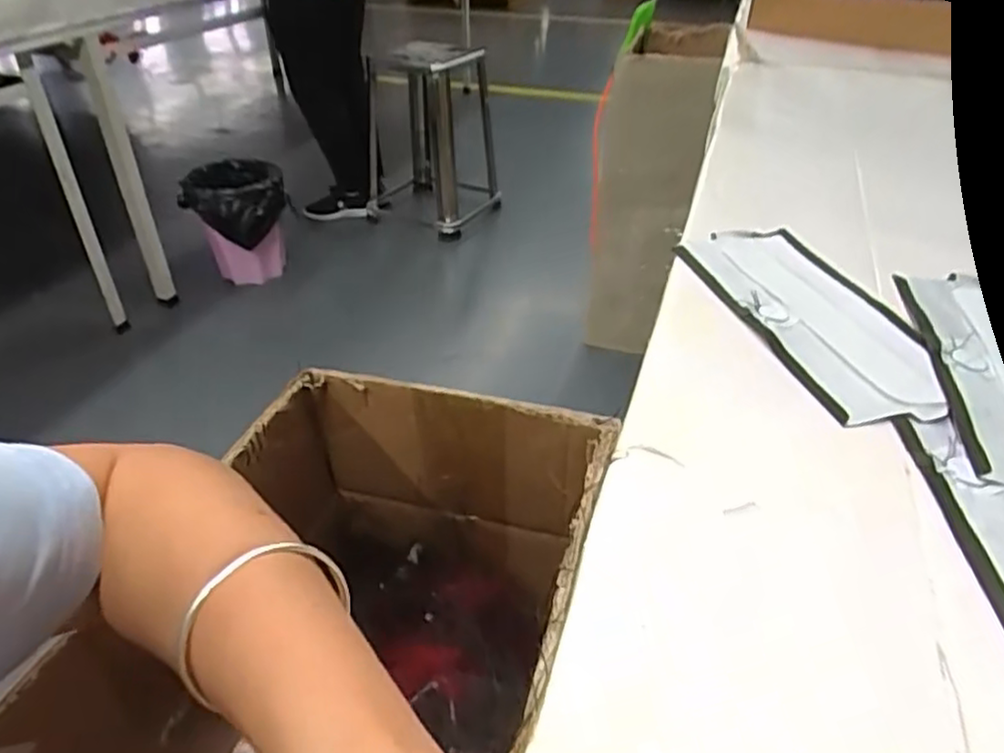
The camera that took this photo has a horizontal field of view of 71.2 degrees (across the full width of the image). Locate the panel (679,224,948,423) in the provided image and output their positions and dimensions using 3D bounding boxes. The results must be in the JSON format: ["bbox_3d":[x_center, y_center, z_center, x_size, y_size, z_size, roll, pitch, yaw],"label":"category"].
[{"bbox_3d":[0.221,-0.047,0.499,0.108,0.014,0.230,-8,36,-11],"label":"panel"}]

